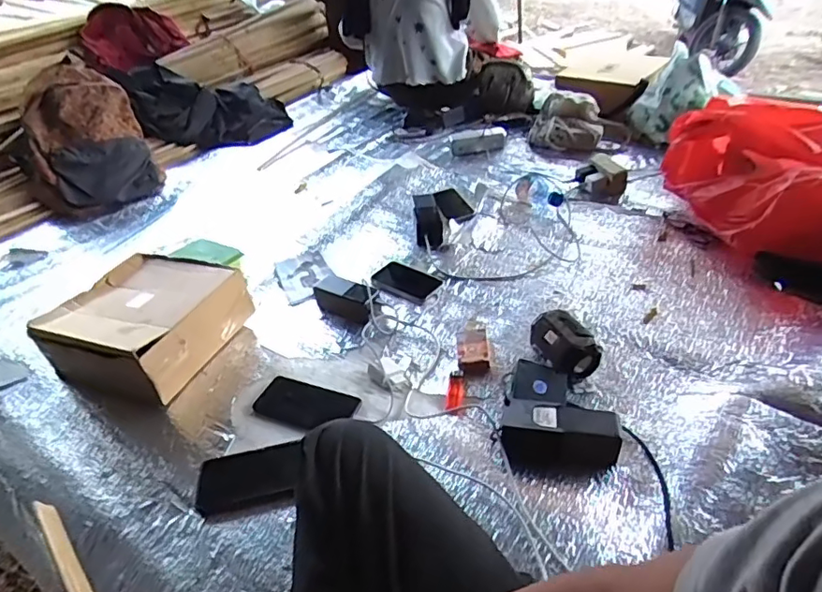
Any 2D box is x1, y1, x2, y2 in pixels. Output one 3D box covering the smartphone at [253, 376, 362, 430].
[{"bbox_3d":[-0.162,0.168,0.845,0.158,0.013,0.075,11,41,21],"label":"smartphone"}]

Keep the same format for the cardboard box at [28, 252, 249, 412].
[{"bbox_3d":[-0.458,0.043,0.967,0.254,0.124,0.262,10,40,21],"label":"cardboard box"}]

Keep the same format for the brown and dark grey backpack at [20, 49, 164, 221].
[{"bbox_3d":[-0.931,-0.441,1.553,0.321,0.299,0.375,-26,41,-23],"label":"brown and dark grey backpack"}]

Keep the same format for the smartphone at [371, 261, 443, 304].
[{"bbox_3d":[-0.012,-0.028,1.101,0.133,0.011,0.086,23,46,33],"label":"smartphone"}]

